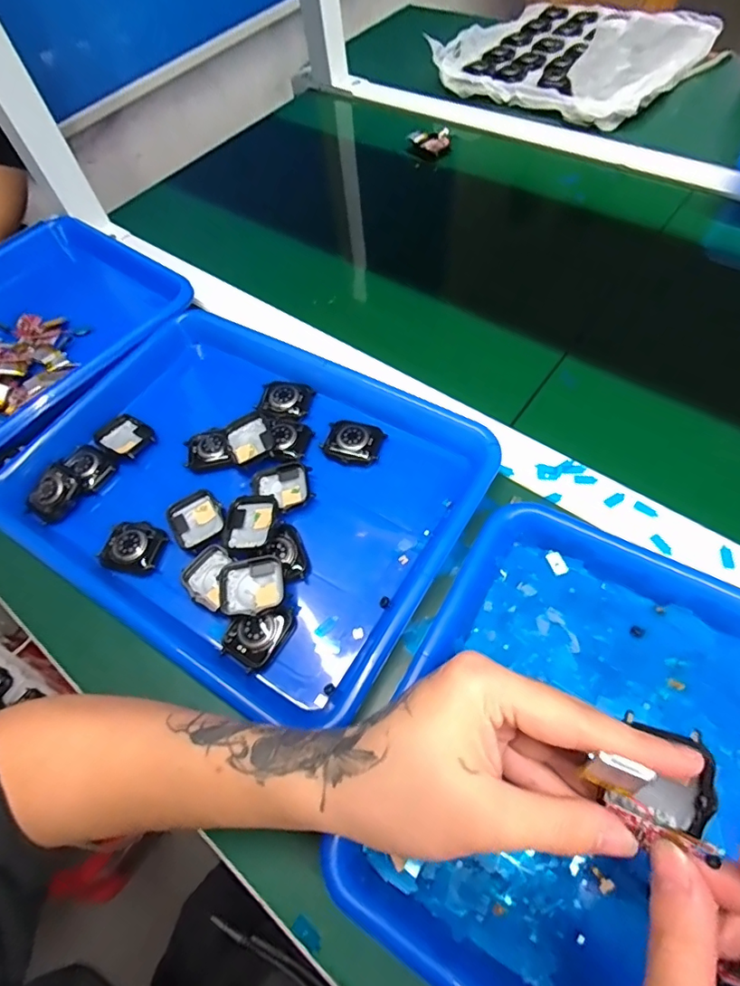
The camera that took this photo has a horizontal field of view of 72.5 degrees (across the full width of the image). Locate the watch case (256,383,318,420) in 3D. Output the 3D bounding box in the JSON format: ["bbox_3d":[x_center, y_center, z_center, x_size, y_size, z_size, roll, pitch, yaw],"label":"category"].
[{"bbox_3d":[-0.072,-0.081,0.431,0.043,0.011,0.037,5,61,10],"label":"watch case"}]

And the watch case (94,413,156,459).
[{"bbox_3d":[-0.207,-0.048,0.430,0.047,0.012,0.038,33,69,23],"label":"watch case"}]

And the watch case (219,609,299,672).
[{"bbox_3d":[-0.073,0.093,0.333,0.036,0.018,0.044,24,66,19],"label":"watch case"}]

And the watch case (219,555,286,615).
[{"bbox_3d":[-0.079,0.063,0.340,0.043,0.013,0.036,-11,59,1],"label":"watch case"}]

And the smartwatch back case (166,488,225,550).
[{"bbox_3d":[-0.129,0.021,0.377,0.037,0.013,0.042,-32,61,-12],"label":"smartwatch back case"}]

